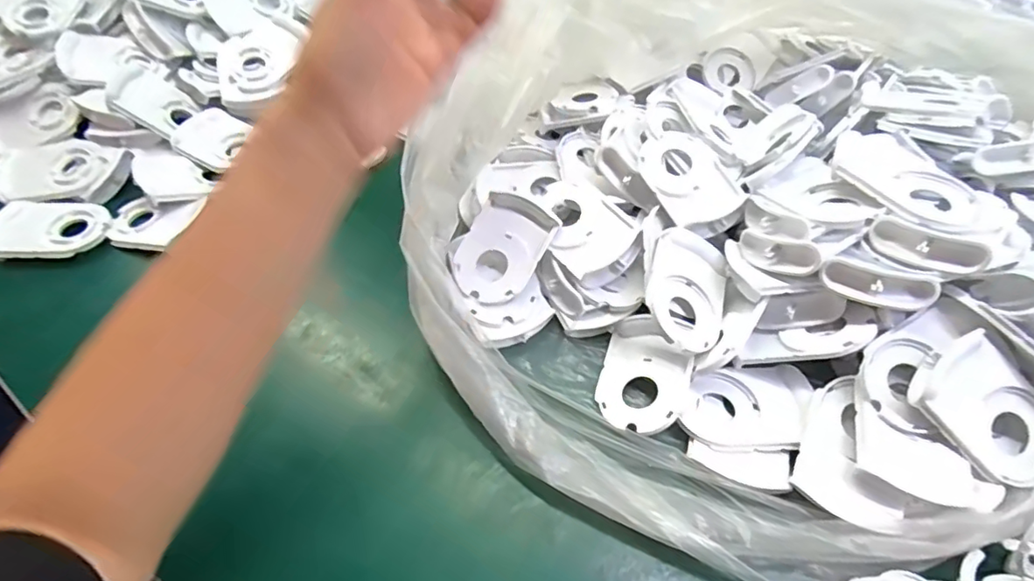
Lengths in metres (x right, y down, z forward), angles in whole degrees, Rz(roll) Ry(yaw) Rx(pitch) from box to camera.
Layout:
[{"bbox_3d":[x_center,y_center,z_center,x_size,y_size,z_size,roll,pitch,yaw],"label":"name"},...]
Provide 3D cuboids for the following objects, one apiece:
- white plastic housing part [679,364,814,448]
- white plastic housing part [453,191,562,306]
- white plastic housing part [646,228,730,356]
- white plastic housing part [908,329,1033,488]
[{"bbox_3d":[0.142,0.070,0.340,0.076,0.022,0.055,3,53,3],"label":"white plastic housing part"},{"bbox_3d":[-0.010,-0.029,0.394,0.057,0.016,0.079,28,85,18],"label":"white plastic housing part"},{"bbox_3d":[0.111,0.003,0.363,0.056,0.020,0.083,30,59,-11],"label":"white plastic housing part"},{"bbox_3d":[0.257,0.064,0.300,0.057,0.021,0.077,-45,95,-8],"label":"white plastic housing part"}]

